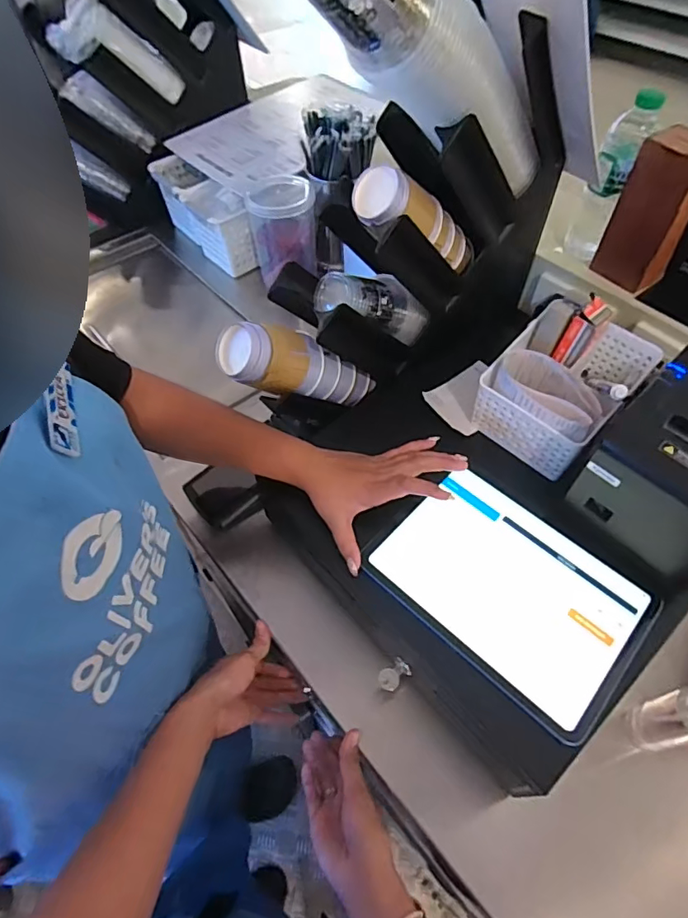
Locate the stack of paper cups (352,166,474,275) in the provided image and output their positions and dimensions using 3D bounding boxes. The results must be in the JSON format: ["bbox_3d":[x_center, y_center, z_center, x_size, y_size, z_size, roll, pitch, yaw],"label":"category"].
[{"bbox_3d":[0.100,-0.273,0.597,0.201,0.062,0.063,9,41,-45],"label":"stack of paper cups"}]

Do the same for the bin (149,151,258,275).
[{"bbox_3d":[-0.260,-0.461,0.965,0.084,0.134,0.259,-33,60,-18],"label":"bin"}]

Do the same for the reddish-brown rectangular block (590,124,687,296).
[{"bbox_3d":[0.393,-0.312,0.639,0.061,0.173,0.080,-36,61,-20],"label":"reddish-brown rectangular block"}]

